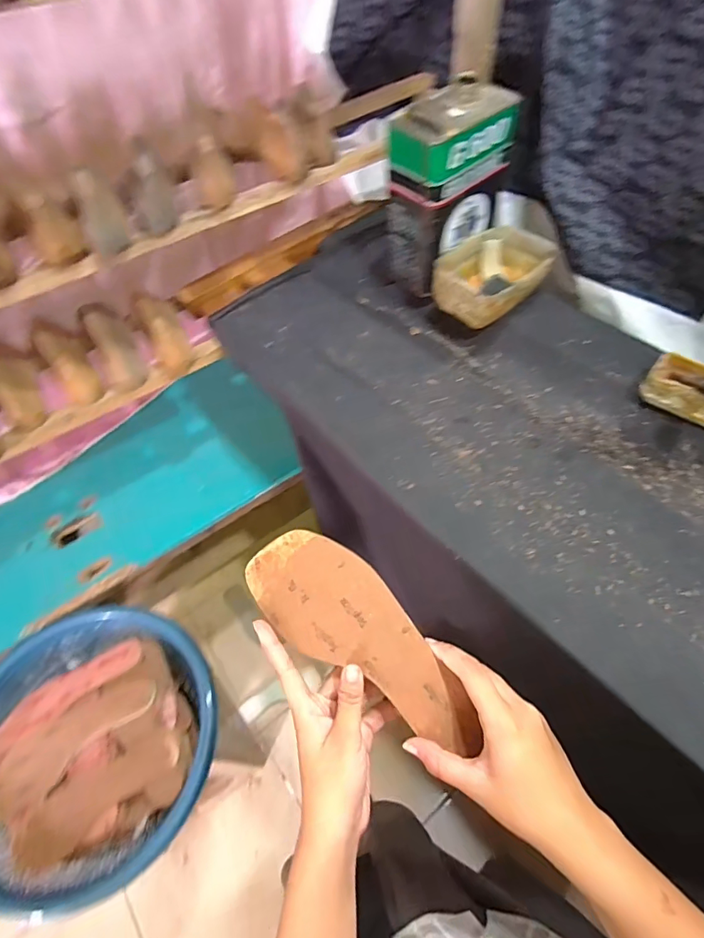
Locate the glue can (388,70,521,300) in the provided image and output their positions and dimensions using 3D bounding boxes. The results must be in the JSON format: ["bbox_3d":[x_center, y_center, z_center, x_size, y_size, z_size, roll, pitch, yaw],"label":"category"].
[{"bbox_3d":[0.139,-0.426,0.716,0.165,0.238,0.112,-36,61,-21],"label":"glue can"}]

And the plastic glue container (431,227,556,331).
[{"bbox_3d":[0.228,-0.315,0.739,0.131,0.084,0.188,34,63,24],"label":"plastic glue container"}]

